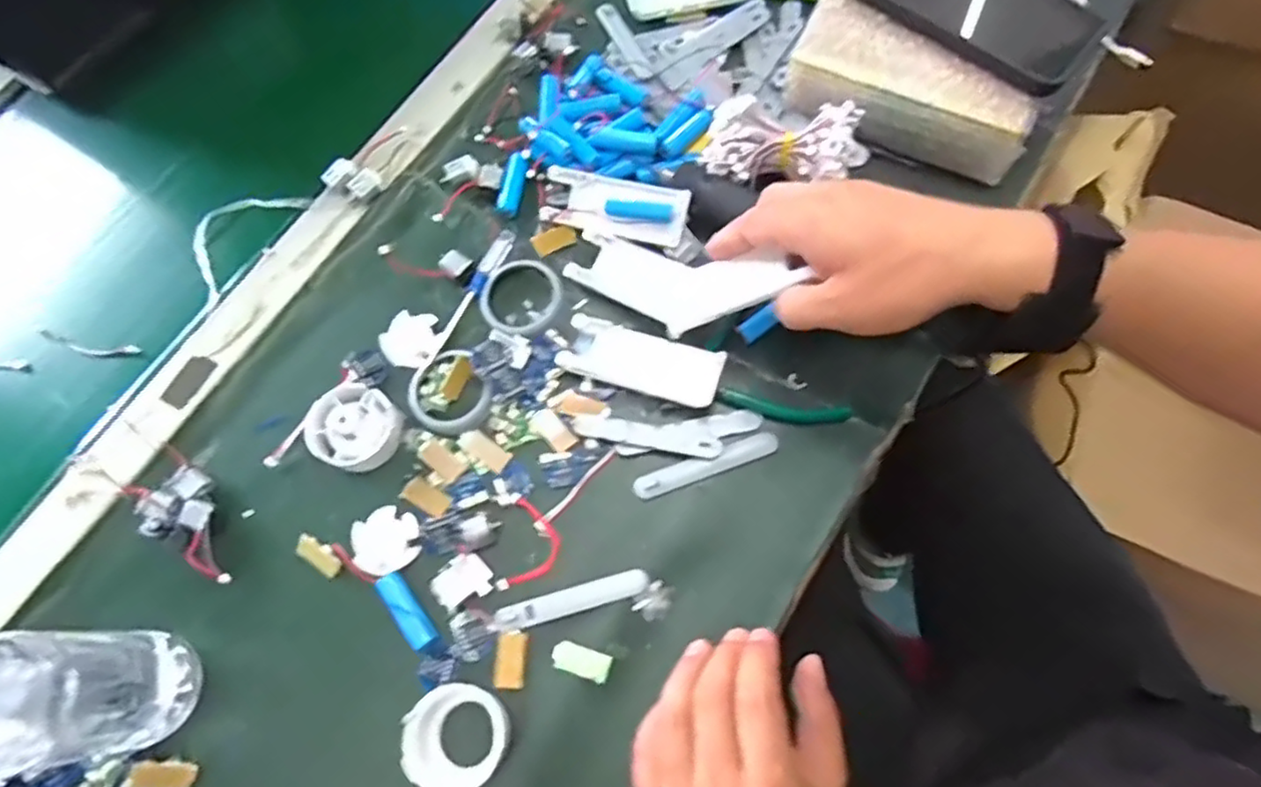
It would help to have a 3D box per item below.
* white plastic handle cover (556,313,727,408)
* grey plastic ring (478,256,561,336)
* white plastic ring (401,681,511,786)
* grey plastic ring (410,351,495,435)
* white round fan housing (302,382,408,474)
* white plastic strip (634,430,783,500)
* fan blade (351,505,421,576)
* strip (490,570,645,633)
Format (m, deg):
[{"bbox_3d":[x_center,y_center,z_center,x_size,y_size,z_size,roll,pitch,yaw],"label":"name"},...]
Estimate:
[{"bbox_3d":[0.007,-0.022,0.452,0.106,0.019,0.038,18,73,9],"label":"white plastic handle cover"},{"bbox_3d":[-0.078,-0.070,0.481,0.058,0.005,0.058,-1,71,3],"label":"grey plastic ring"},{"bbox_3d":[-0.098,0.194,0.384,0.054,0.030,0.053,-1,71,3],"label":"white plastic ring"},{"bbox_3d":[-0.122,-0.001,0.455,0.052,0.010,0.057,-1,71,3],"label":"grey plastic ring"},{"bbox_3d":[-0.186,0.021,0.452,0.056,0.022,0.055,-1,71,3],"label":"white round fan housing"},{"bbox_3d":[0.050,0.047,0.442,0.096,0.005,0.016,-20,72,-4],"label":"white plastic strip"},{"bbox_3d":[-0.155,0.093,0.431,0.041,0.006,0.041,-1,71,3],"label":"fan blade"},{"bbox_3d":[-0.036,0.128,0.418,0.095,0.004,0.015,-15,71,-2],"label":"strip"}]

